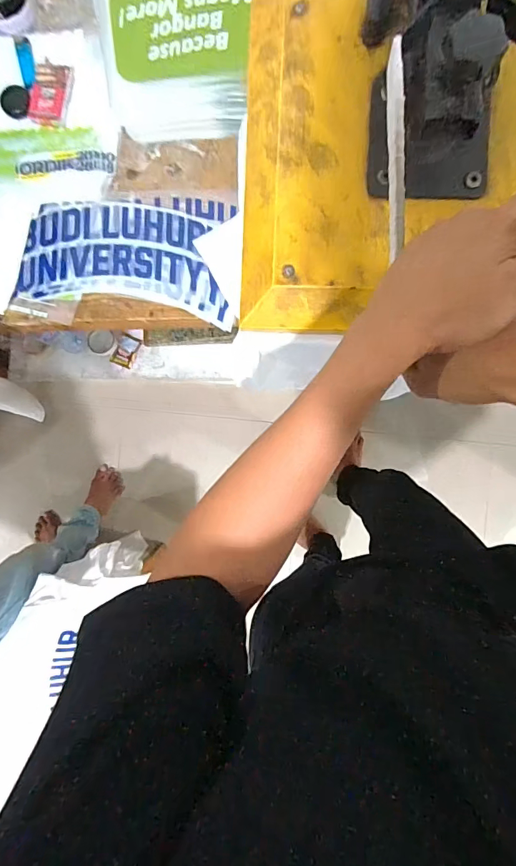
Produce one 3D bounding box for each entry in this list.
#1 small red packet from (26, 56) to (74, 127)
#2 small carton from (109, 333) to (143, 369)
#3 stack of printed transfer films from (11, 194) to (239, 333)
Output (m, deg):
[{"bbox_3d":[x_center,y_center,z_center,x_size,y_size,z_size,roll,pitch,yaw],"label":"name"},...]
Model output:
[{"bbox_3d":[-0.321,-0.527,0.663,0.064,0.010,0.089,15,91,4],"label":"small red packet"},{"bbox_3d":[-0.427,-0.265,1.388,0.067,0.028,0.105,30,92,3],"label":"small carton"},{"bbox_3d":[-0.199,-0.282,0.662,0.335,0.015,0.183,7,90,4],"label":"stack of printed transfer films"}]

